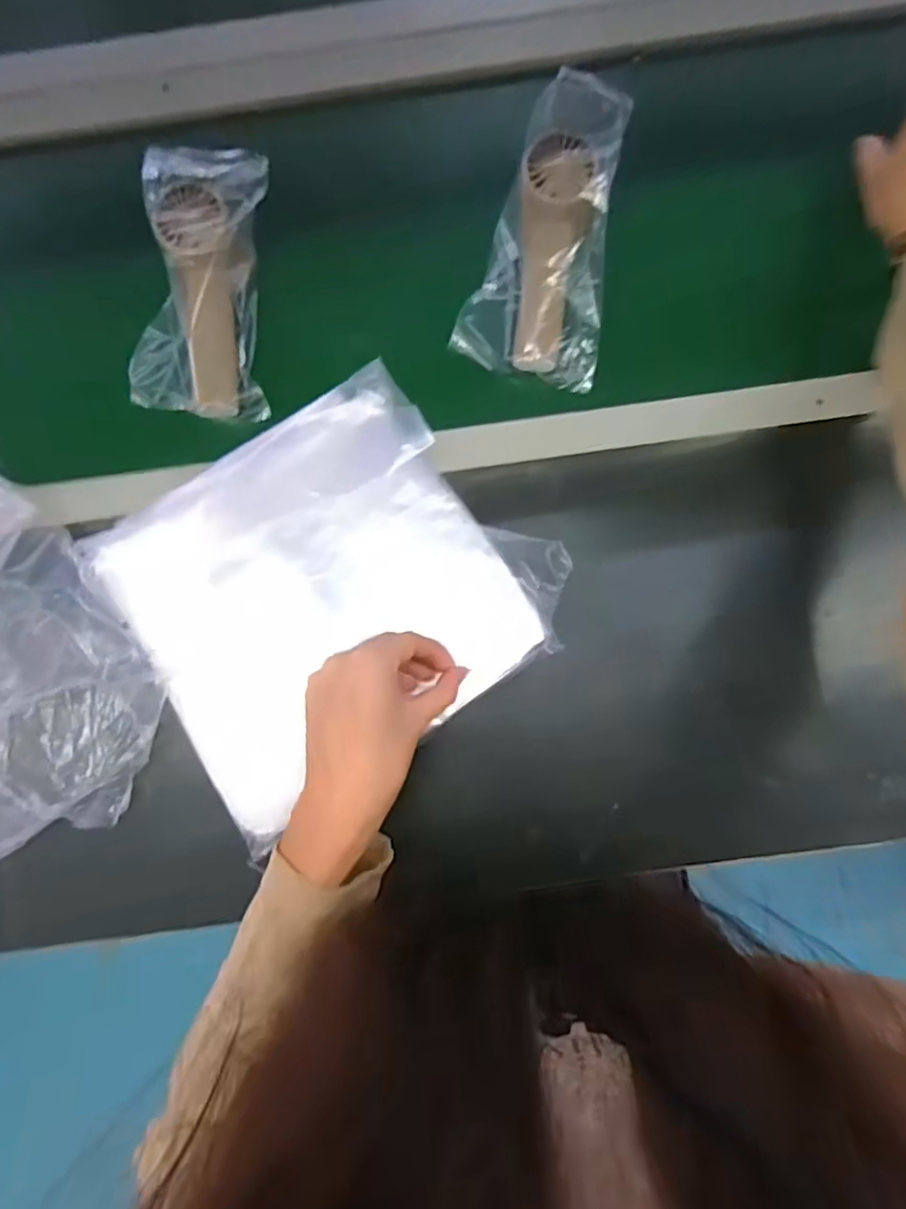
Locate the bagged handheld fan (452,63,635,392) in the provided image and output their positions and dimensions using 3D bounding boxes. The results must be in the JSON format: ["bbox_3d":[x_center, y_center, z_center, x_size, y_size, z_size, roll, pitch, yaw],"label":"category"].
[{"bbox_3d":[0.069,-0.268,0.446,0.103,0.045,0.190,12,104,5],"label":"bagged handheld fan"}]

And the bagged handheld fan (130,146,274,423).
[{"bbox_3d":[-0.187,-0.236,0.453,0.101,0.057,0.179,8,102,4],"label":"bagged handheld fan"}]

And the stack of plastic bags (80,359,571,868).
[{"bbox_3d":[-0.085,-0.010,0.427,0.277,0.032,0.237,-32,94,-3],"label":"stack of plastic bags"}]

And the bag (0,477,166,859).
[{"bbox_3d":[-0.352,0.059,0.419,0.244,0.046,0.257,-39,81,-4],"label":"bag"}]

